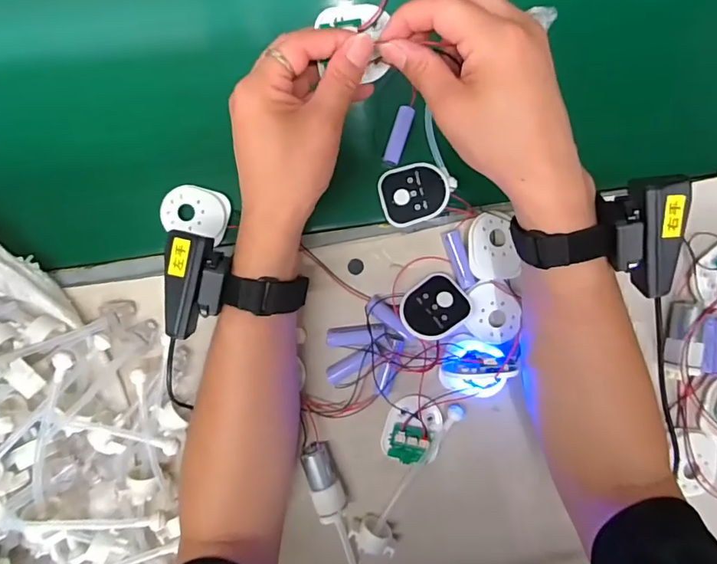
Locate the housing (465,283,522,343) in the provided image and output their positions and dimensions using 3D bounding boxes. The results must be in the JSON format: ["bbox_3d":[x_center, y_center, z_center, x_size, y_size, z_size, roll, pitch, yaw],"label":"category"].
[{"bbox_3d":[0.113,0.026,0.387,0.042,0.012,0.051,-7,91,-2],"label":"housing"}]

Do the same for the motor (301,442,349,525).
[{"bbox_3d":[-0.029,0.167,0.389,0.025,0.022,0.062,-19,92,-2],"label":"motor"}]

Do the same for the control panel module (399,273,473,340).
[{"bbox_3d":[0.062,0.021,0.383,0.057,0.006,0.047,-38,72,-15],"label":"control panel module"}]

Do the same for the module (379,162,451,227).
[{"bbox_3d":[0.047,-0.075,0.390,0.055,0.012,0.048,-14,91,-2],"label":"module"}]

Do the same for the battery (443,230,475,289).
[{"bbox_3d":[0.085,-0.019,0.390,0.014,0.013,0.050,-17,91,-2],"label":"battery"}]

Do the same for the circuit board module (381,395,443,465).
[{"bbox_3d":[0.047,0.127,0.396,0.048,0.010,0.057,8,88,-1],"label":"circuit board module"}]

